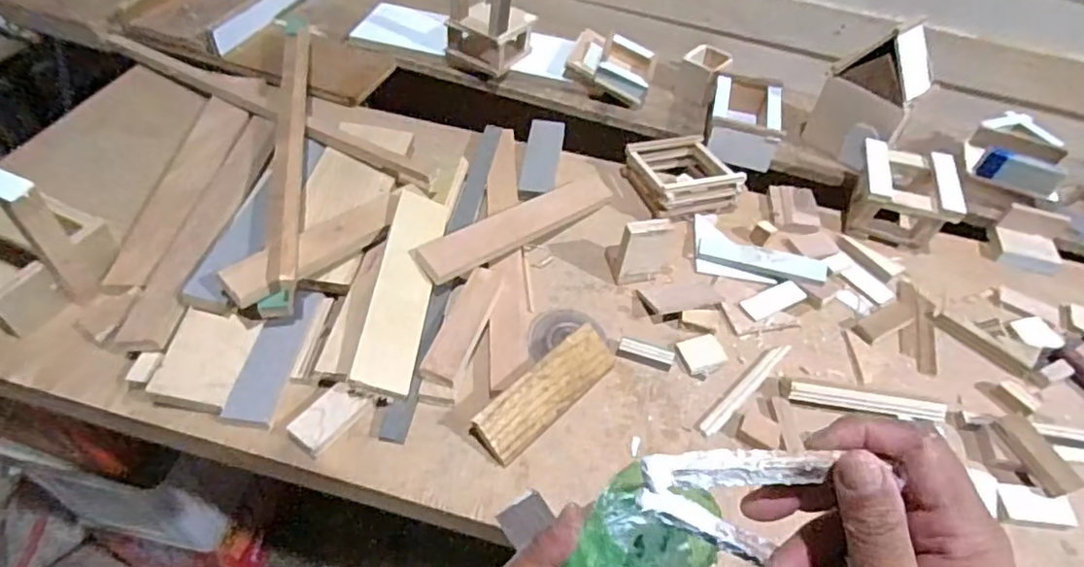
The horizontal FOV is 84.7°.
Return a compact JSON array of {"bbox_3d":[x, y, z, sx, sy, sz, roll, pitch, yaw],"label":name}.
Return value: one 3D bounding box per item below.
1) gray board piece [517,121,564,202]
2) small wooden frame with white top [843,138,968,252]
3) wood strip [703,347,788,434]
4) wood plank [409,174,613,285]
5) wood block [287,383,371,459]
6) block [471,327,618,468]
[{"bbox_3d":[0.000,-0.172,0.818,0.048,0.012,0.161,8,49,2],"label":"gray board piece"},{"bbox_3d":[0.463,-0.117,0.771,0.110,0.081,0.129,16,50,8],"label":"small wooden frame with white top"},{"bbox_3d":[0.214,0.108,0.621,0.153,0.004,0.015,-34,60,-29],"label":"wood strip"},{"bbox_3d":[-0.018,-0.073,0.704,0.288,0.017,0.051,-28,73,-36],"label":"wood plank"},{"bbox_3d":[-0.199,0.125,0.555,0.037,0.017,0.067,31,54,20],"label":"wood block"},{"bbox_3d":[0.008,0.103,0.581,0.045,0.028,0.165,38,57,24],"label":"block"}]

